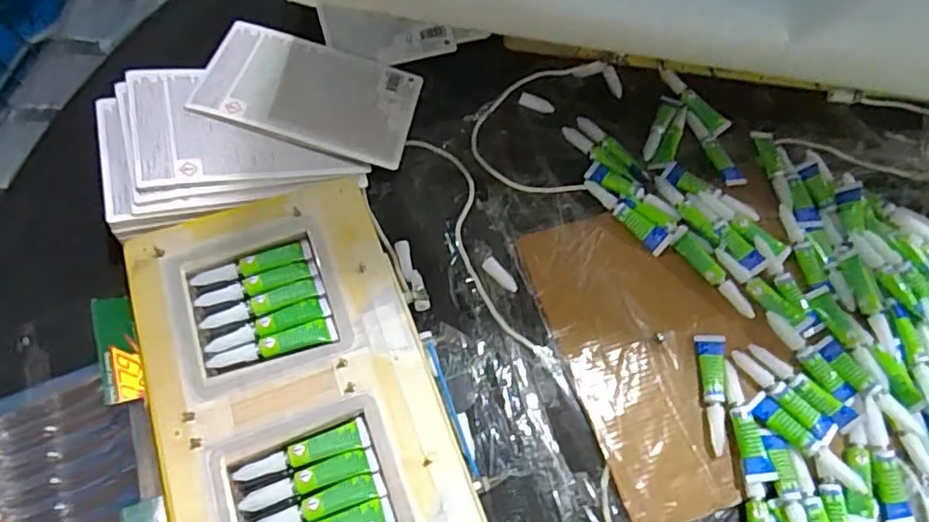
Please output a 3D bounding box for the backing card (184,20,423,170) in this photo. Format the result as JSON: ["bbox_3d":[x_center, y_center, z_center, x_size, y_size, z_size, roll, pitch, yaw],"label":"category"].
[{"bbox_3d":[-0.125,-0.143,0.499,0.167,0.008,0.117,14,55,-8],"label":"backing card"}]

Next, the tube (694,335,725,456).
[{"bbox_3d":[0.176,0.092,0.420,0.019,0.009,0.081,3,65,-2],"label":"tube"}]

